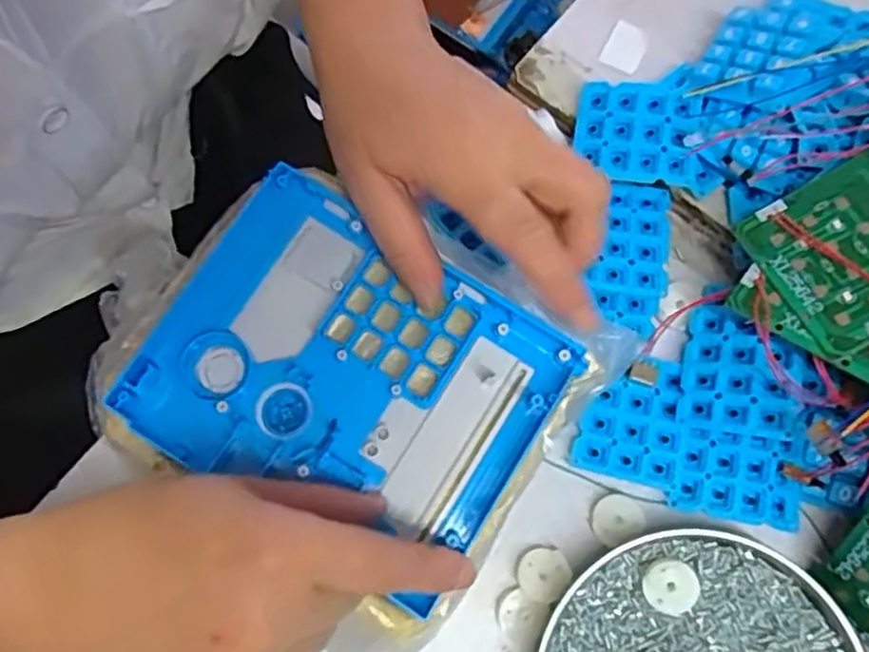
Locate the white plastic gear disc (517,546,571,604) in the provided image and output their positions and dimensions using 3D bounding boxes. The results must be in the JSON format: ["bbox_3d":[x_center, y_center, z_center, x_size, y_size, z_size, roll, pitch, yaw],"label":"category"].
[{"bbox_3d":[0.049,0.112,0.326,0.023,0.006,0.023,-1,73,2],"label":"white plastic gear disc"}]

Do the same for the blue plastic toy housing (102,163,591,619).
[{"bbox_3d":[-0.038,0.023,0.318,0.165,0.026,0.130,32,77,11],"label":"blue plastic toy housing"}]

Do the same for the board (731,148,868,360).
[{"bbox_3d":[0.176,-0.033,0.303,0.071,0.006,0.074,-26,64,7],"label":"board"}]

